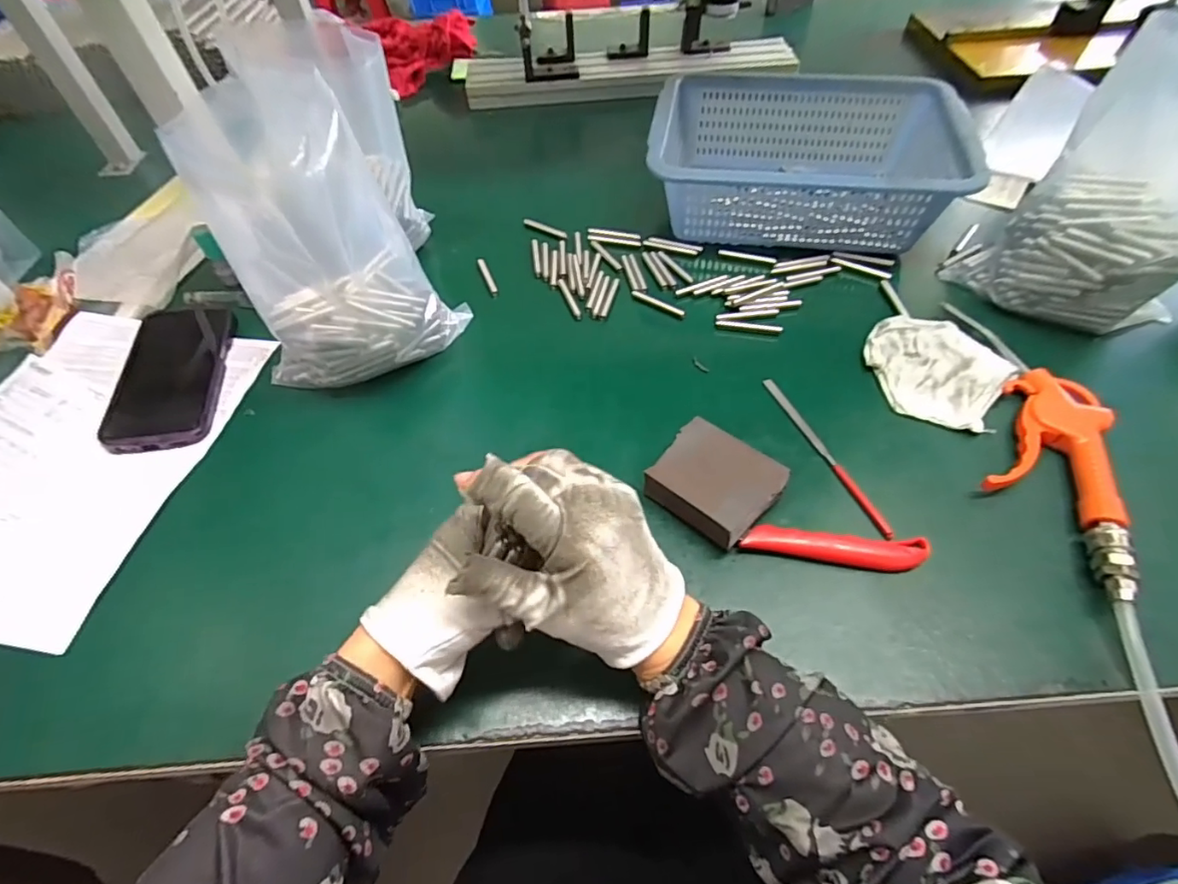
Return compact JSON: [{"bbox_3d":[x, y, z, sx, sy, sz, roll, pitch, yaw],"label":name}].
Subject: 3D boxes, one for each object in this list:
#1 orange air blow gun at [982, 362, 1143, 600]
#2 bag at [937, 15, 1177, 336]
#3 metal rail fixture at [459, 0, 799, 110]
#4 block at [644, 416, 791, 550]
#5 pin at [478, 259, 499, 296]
[{"bbox_3d":[0.326,0.017,0.391,0.076,0.030,0.182,17,56,16],"label":"orange air blow gun"},{"bbox_3d":[0.420,-0.191,0.431,0.146,0.212,0.096,33,61,25],"label":"bag"},{"bbox_3d":[0.058,-0.567,0.798,0.488,0.105,0.097,-6,53,-1],"label":"metal rail fixture"},{"bbox_3d":[0.086,0.029,0.389,0.081,0.037,0.073,37,63,27],"label":"block"},{"bbox_3d":[-0.106,-0.173,0.571,0.008,0.004,0.062,-19,56,-10],"label":"pin"}]

